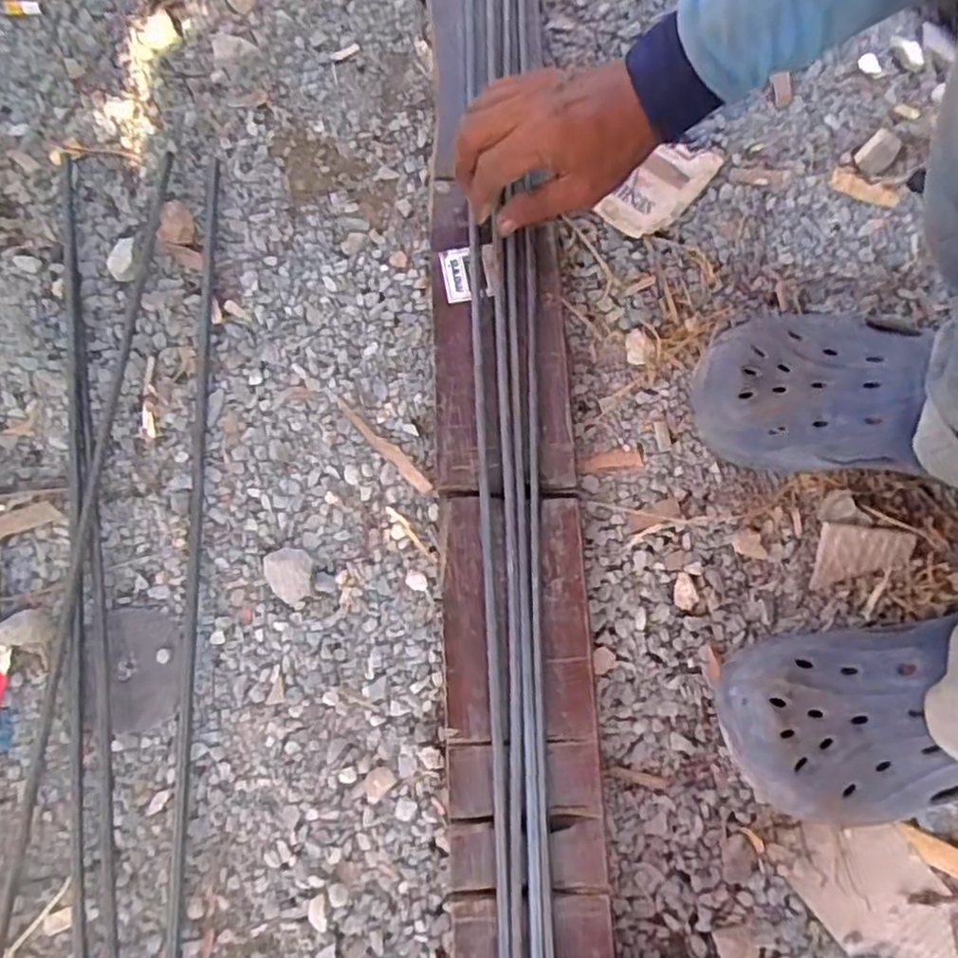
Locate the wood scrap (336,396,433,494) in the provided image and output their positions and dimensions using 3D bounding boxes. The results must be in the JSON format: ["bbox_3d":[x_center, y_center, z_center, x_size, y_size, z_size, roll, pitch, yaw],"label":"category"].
[{"bbox_3d":[-0.065,-0.024,0.478,0.012,0.004,0.090,-42,81,-11],"label":"wood scrap"}]

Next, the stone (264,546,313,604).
[{"bbox_3d":[-0.122,0.060,0.451,0.030,0.017,0.035,-24,78,-7],"label":"stone"}]

